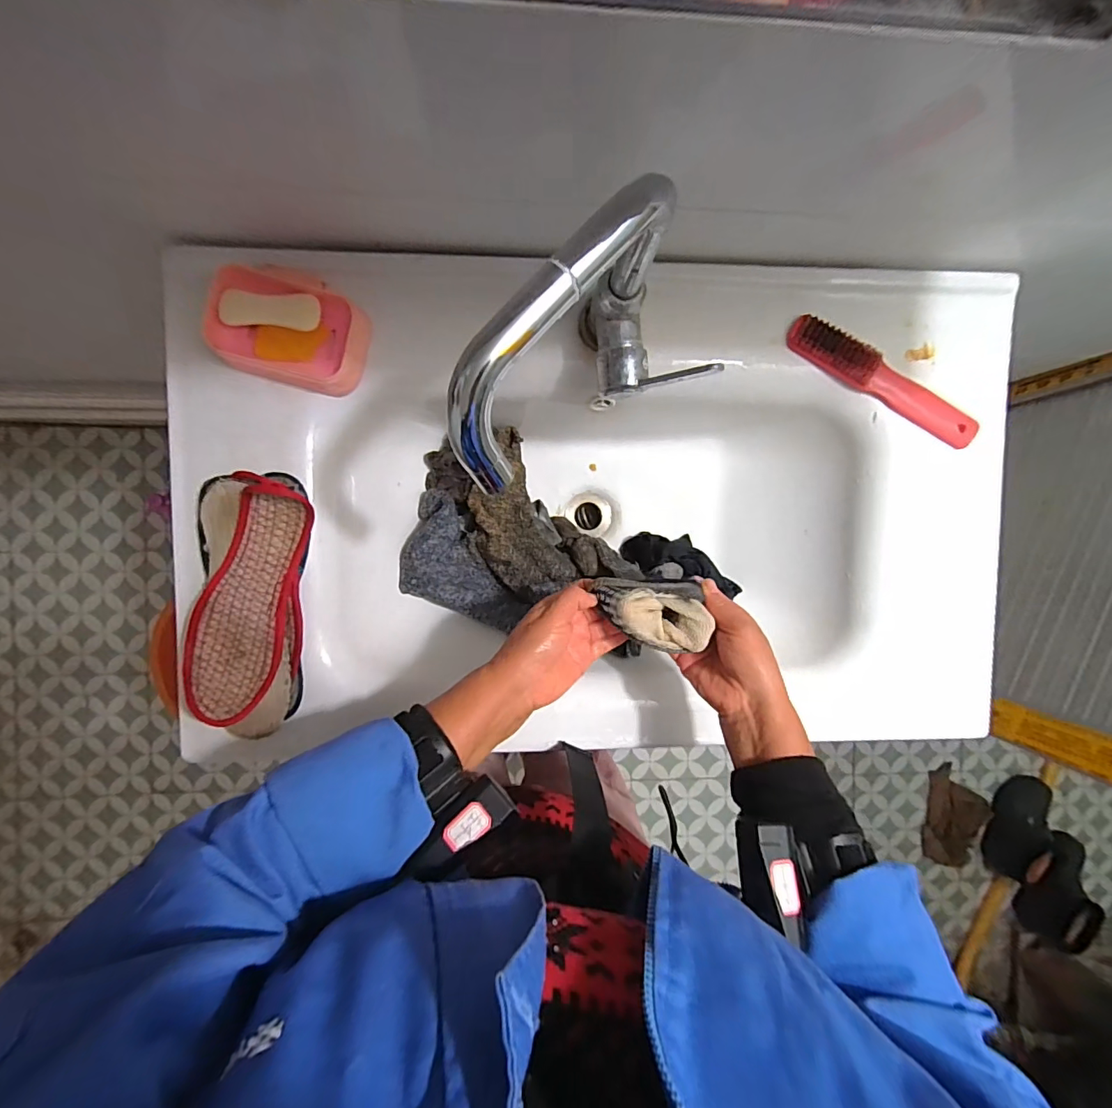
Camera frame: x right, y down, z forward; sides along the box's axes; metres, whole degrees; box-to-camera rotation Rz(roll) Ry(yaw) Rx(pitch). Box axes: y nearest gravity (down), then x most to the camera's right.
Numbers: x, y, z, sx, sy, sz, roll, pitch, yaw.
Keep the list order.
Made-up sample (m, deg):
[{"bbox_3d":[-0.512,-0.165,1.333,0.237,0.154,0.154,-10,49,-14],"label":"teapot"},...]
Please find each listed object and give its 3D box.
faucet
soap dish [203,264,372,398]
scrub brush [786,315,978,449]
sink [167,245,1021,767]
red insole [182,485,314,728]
[{"bbox_3d":[0.016,-0.132,0.329,0.204,0.178,0.101,-33,92,-3],"label":"faucet"},{"bbox_3d":[-0.233,-0.197,0.424,0.123,0.030,0.087,15,90,-4],"label":"soap dish"},{"bbox_3d":[0.318,-0.165,0.468,0.208,0.021,0.037,29,89,-3],"label":"scrub brush"},{"bbox_3d":[0.042,-0.041,0.524,0.790,0.171,0.449,0,90,-4],"label":"sink"},{"bbox_3d":[-0.275,0.042,0.426,0.075,0.026,0.203,13,90,-4],"label":"red insole"}]

